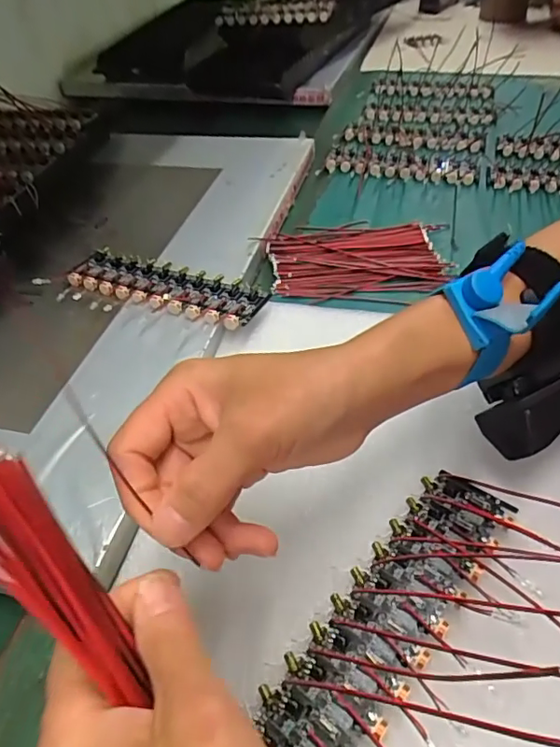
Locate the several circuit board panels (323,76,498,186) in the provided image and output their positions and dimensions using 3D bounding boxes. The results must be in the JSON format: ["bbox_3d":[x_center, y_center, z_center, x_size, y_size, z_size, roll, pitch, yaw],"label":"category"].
[{"bbox_3d":[0.169,-0.307,0.644,0.158,0.010,0.304,11,47,16],"label":"several circuit board panels"}]

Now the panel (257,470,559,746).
[{"bbox_3d":[0.086,0.115,0.216,0.128,0.017,0.178,29,54,30],"label":"panel"}]

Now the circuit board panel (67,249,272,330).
[{"bbox_3d":[-0.089,-0.063,0.404,0.162,0.020,0.048,17,49,21],"label":"circuit board panel"}]

